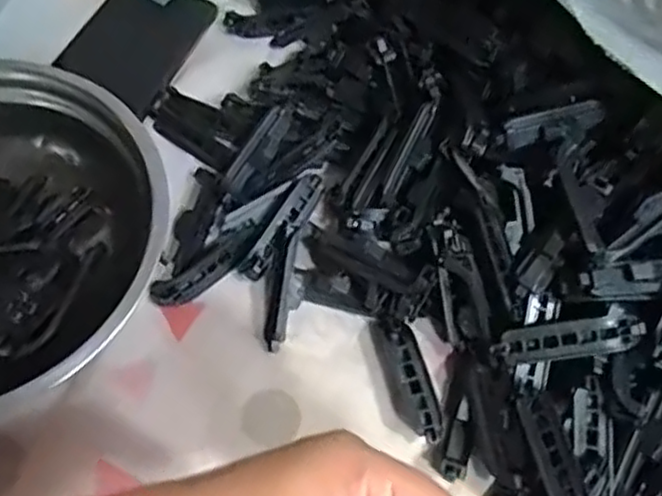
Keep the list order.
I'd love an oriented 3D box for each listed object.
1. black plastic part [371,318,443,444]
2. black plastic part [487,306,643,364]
[{"bbox_3d":[0.043,0.071,0.384,0.020,0.011,0.072,-11,61,-10],"label":"black plastic part"},{"bbox_3d":[0.124,0.047,0.367,0.073,0.009,0.022,-11,67,10],"label":"black plastic part"}]

